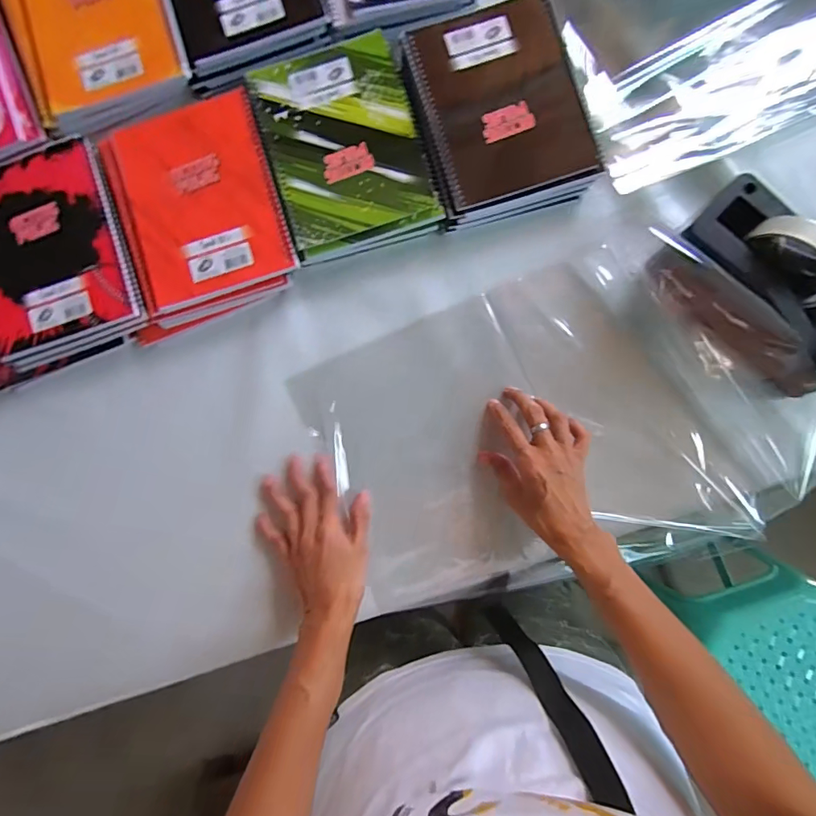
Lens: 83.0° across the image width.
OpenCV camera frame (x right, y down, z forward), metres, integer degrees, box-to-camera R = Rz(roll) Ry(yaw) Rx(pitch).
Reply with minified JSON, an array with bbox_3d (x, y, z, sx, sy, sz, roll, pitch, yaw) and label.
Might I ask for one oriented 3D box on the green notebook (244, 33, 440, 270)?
[{"bbox_3d":[-0.067,-0.273,0.475,0.150,0.008,0.216,-17,85,1],"label":"green notebook"}]

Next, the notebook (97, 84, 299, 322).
[{"bbox_3d":[-0.217,-0.215,0.474,0.163,0.009,0.201,-19,85,1],"label":"notebook"}]

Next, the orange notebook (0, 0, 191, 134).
[{"bbox_3d":[-0.343,-0.417,0.496,0.171,0.014,0.218,-21,85,1],"label":"orange notebook"}]

